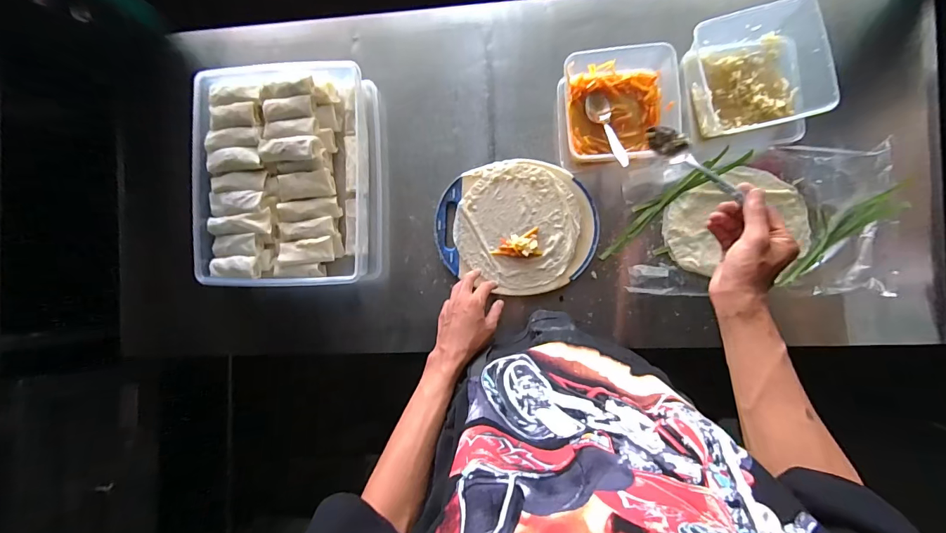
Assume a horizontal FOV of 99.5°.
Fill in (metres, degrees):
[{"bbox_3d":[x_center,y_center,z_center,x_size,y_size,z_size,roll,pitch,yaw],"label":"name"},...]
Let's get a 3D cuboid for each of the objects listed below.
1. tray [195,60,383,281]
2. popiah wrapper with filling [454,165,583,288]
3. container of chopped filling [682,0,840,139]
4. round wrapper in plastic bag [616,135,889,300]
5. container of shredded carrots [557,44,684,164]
[{"bbox_3d":[-0.312,-0.156,0.683,0.287,0.076,0.366,-1,89,5],"label":"tray"},{"bbox_3d":[0.077,-0.068,0.667,0.200,0.016,0.196,0,89,5],"label":"popiah wrapper with filling"},{"bbox_3d":[0.436,-0.297,0.612,0.185,0.079,0.164,-10,88,5],"label":"container of chopped filling"},{"bbox_3d":[0.438,-0.069,0.631,0.371,0.033,0.223,-2,89,5],"label":"round wrapper in plastic bag"},{"bbox_3d":[0.225,-0.258,0.630,0.162,0.069,0.168,-7,88,5],"label":"container of shredded carrots"}]

